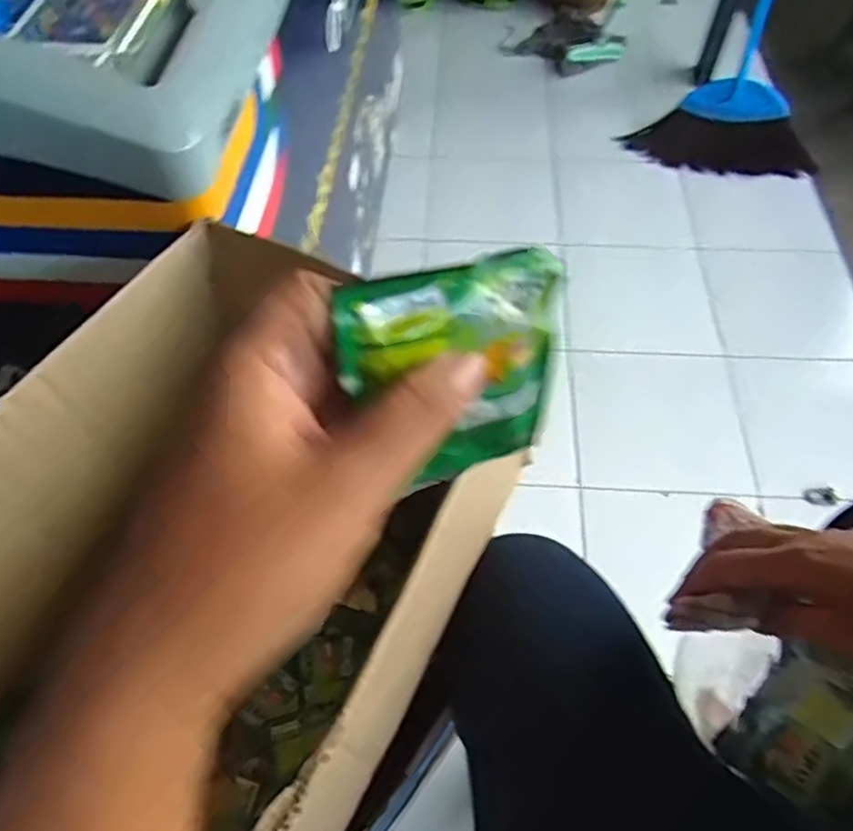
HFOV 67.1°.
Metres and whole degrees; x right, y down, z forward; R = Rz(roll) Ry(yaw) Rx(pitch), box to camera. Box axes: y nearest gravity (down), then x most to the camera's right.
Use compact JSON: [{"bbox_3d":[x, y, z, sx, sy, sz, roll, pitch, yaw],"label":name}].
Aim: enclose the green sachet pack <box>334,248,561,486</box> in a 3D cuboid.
[{"bbox_3d":[0.010,-0.010,0.200,0.073,0.073,0.009,-16,38,-25],"label":"green sachet pack"}]

